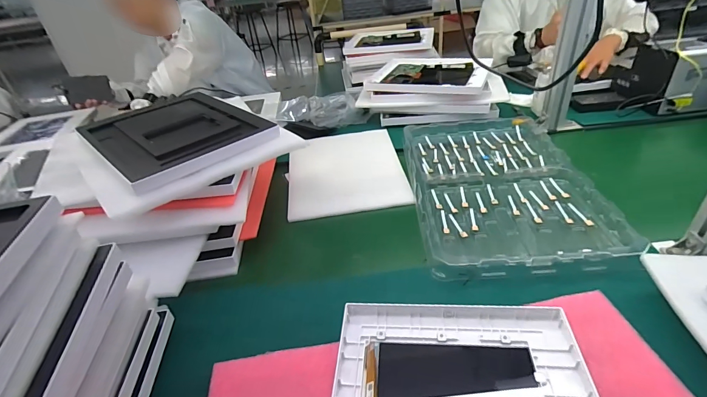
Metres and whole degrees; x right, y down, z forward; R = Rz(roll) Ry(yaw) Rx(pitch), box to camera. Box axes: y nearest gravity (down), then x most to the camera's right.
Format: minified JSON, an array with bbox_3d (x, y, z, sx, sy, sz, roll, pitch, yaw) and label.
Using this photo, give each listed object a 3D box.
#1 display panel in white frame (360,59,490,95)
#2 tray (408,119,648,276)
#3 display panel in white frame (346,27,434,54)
[{"bbox_3d":[0.215,-0.355,1.026,0.313,0.021,0.265,7,37,18],"label":"display panel in white frame"},{"bbox_3d":[0.271,-0.042,0.705,0.304,0.030,0.482,-3,35,5],"label":"tray"},{"bbox_3d":[0.131,-0.579,1.329,0.313,0.028,0.237,1,36,11],"label":"display panel in white frame"}]

